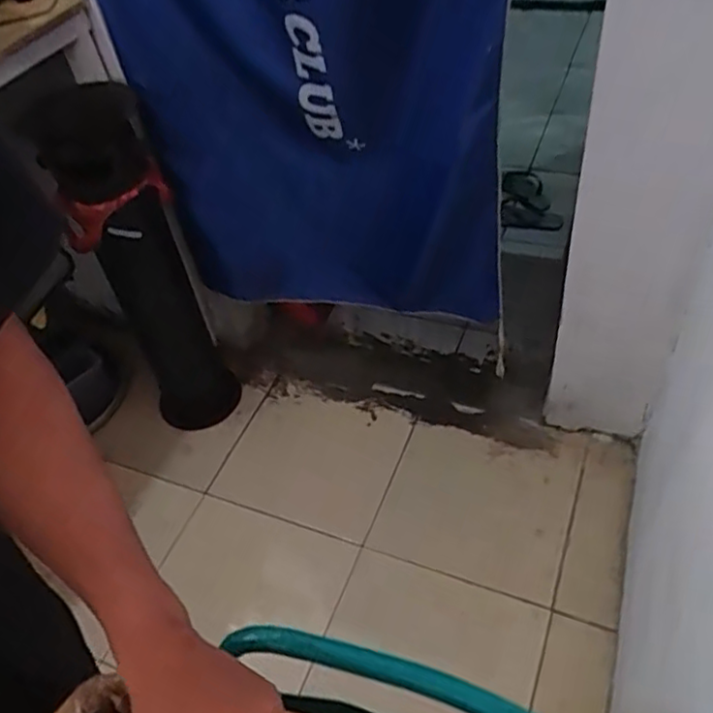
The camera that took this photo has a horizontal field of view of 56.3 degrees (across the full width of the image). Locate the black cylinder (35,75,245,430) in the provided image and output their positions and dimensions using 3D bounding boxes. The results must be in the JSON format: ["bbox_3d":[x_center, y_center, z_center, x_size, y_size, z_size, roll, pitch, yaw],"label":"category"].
[{"bbox_3d":[-0.452,-0.163,1.430,0.207,0.725,0.234,-24,50,-13],"label":"black cylinder"}]

